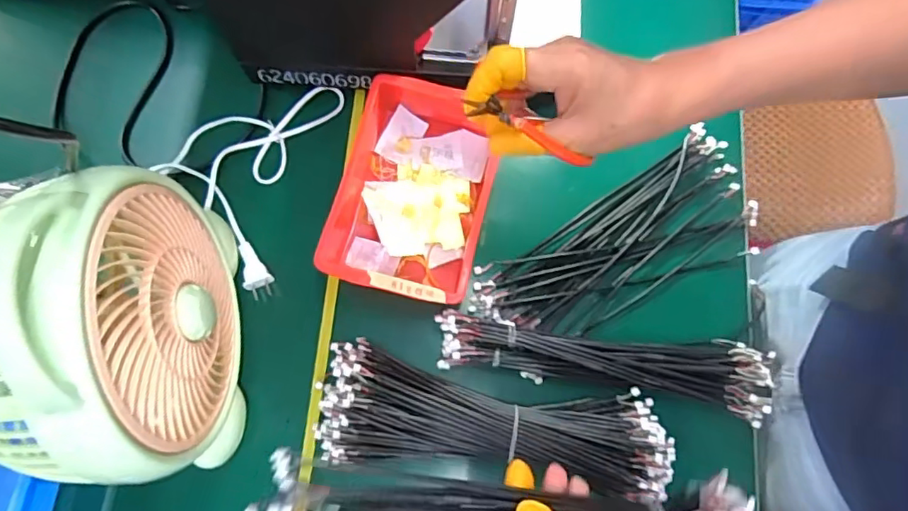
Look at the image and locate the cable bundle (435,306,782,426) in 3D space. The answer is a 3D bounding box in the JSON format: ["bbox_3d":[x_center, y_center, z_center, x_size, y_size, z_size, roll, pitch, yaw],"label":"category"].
[{"bbox_3d":[0.132,0.090,0.487,0.288,0.028,0.059,9,76,2],"label":"cable bundle"}]

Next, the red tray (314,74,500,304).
[{"bbox_3d":[-0.040,-0.058,0.512,0.140,0.051,0.199,12,76,2],"label":"red tray"}]

